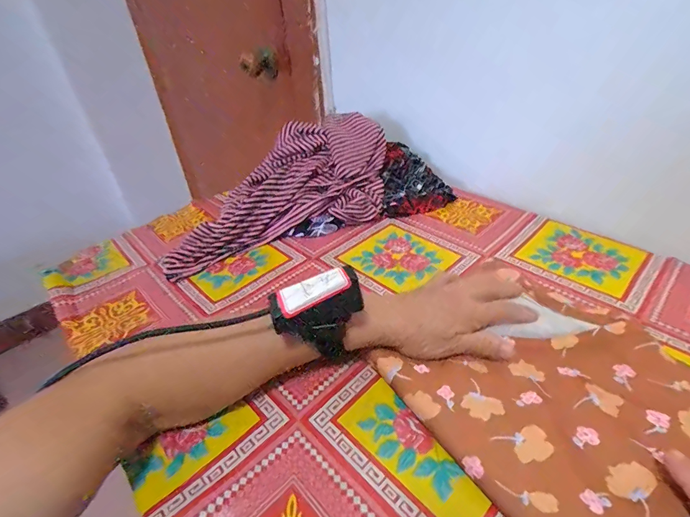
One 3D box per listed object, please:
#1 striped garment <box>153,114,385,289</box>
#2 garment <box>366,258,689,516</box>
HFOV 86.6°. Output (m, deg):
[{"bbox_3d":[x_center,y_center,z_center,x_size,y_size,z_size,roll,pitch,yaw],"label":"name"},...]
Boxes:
[{"bbox_3d":[-0.085,-0.094,0.541,0.386,0.103,0.180,-37,46,-18],"label":"striped garment"},{"bbox_3d":[0.173,0.103,0.278,0.207,0.018,0.227,-26,41,-26],"label":"garment"}]

